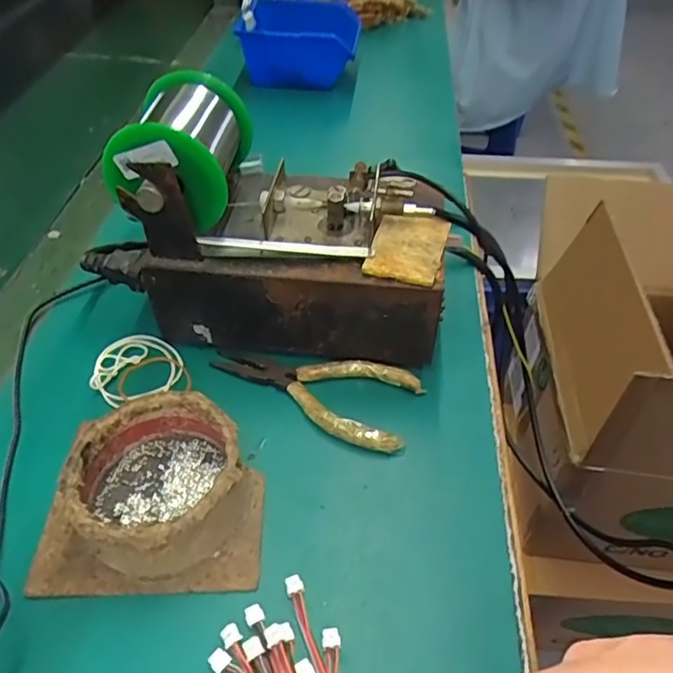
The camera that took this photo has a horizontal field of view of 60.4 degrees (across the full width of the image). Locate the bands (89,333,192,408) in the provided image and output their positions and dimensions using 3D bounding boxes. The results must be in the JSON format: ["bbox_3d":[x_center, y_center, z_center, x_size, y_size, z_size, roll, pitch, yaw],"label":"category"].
[{"bbox_3d":[-0.126,0.018,0.371,0.058,0.007,0.056,-10,47,-12],"label":"bands"}]

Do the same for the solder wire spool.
[{"bbox_3d":[-0.092,-0.109,0.344,0.068,0.059,0.097,0,45,7],"label":"solder wire spool"}]

